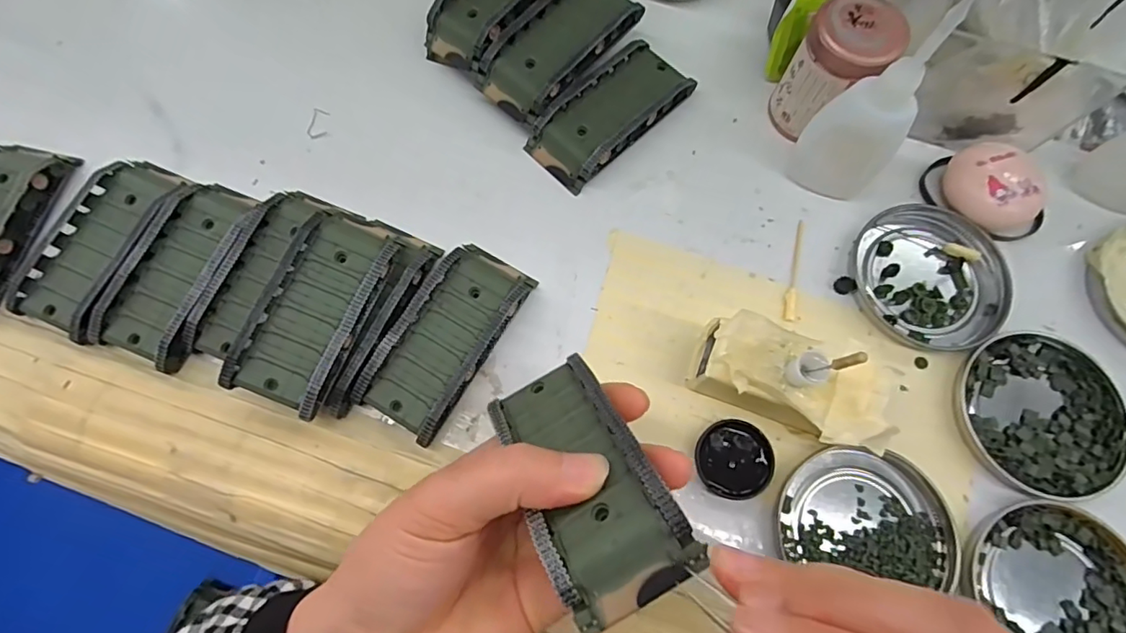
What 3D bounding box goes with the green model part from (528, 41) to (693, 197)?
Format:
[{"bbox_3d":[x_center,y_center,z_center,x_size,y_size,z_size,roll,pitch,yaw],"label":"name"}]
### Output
[{"bbox_3d":[0.027,-0.116,0.312,0.095,0.020,0.043,-42,77,-13],"label":"green model part"}]

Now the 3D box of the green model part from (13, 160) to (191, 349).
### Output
[{"bbox_3d":[-0.235,-0.039,0.283,0.048,0.015,0.096,22,73,6],"label":"green model part"}]

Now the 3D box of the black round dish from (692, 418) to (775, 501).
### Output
[{"bbox_3d":[0.081,0.068,0.261,0.036,0.007,0.035,0,72,-1],"label":"black round dish"}]

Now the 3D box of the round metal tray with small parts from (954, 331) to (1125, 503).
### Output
[{"bbox_3d":[0.234,0.047,0.268,0.078,0.008,0.078,0,72,-1],"label":"round metal tray with small parts"}]

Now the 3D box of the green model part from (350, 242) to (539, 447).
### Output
[{"bbox_3d":[-0.056,0.009,0.272,0.045,0.020,0.096,30,74,8],"label":"green model part"}]

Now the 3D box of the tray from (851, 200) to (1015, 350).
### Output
[{"bbox_3d":[0.193,-0.023,0.290,0.072,0.009,0.077,-37,76,-12],"label":"tray"}]

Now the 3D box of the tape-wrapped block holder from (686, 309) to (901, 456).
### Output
[{"bbox_3d":[0.102,0.031,0.254,0.086,0.044,0.041,18,72,4],"label":"tape-wrapped block holder"}]

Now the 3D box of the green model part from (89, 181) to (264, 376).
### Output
[{"bbox_3d":[-0.194,-0.026,0.278,0.043,0.017,0.097,20,72,5],"label":"green model part"}]

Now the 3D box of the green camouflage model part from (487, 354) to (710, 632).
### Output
[{"bbox_3d":[0.005,0.051,0.190,0.041,0.021,0.095,-24,39,-8],"label":"green camouflage model part"}]

